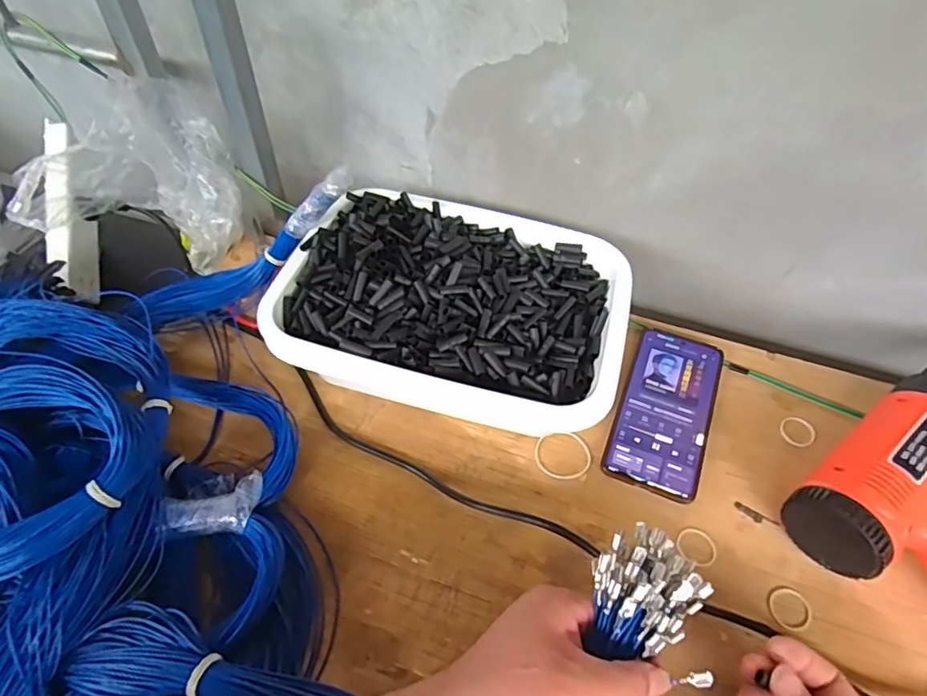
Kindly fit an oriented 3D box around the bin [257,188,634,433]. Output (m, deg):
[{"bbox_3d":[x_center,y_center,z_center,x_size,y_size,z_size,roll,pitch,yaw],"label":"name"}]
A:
[{"bbox_3d":[-0.009,-0.030,0.523,0.282,0.099,0.211,15,51,9],"label":"bin"}]

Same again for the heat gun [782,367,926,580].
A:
[{"bbox_3d":[0.398,0.111,0.438,0.273,0.072,0.187,-31,59,-23],"label":"heat gun"}]

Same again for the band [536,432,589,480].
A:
[{"bbox_3d":[0.084,0.091,0.490,0.045,0.005,0.040,3,52,1],"label":"band"}]

